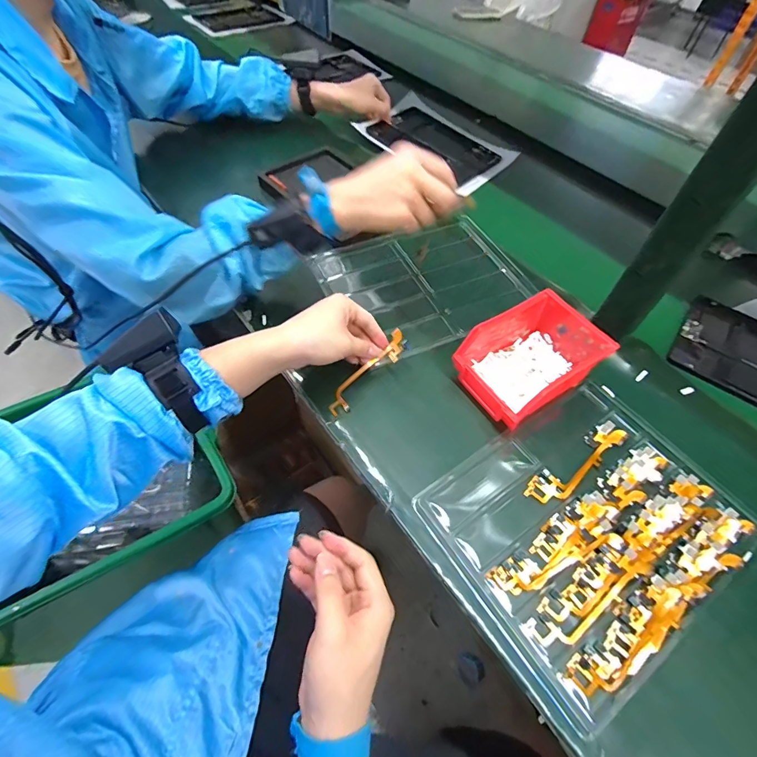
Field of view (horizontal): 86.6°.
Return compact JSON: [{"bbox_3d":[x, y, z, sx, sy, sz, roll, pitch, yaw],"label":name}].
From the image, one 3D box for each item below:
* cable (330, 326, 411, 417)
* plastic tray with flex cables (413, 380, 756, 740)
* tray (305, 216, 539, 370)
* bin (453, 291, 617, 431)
[{"bbox_3d":[-0.012,-0.005,0.470,0.122,0.014,0.028,-44,66,-9],"label":"cable"},{"bbox_3d":[0.201,0.137,0.390,0.258,0.018,0.214,-28,60,-21],"label":"plastic tray with flex cables"},{"bbox_3d":[0.068,-0.143,0.571,0.262,0.017,0.211,-25,61,-15],"label":"tray"},{"bbox_3d":[0.173,-0.022,0.457,0.141,0.072,0.100,-26,60,-20],"label":"bin"}]

